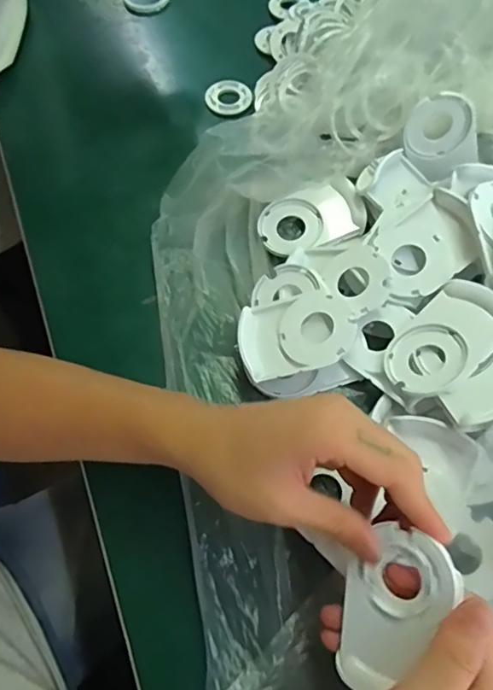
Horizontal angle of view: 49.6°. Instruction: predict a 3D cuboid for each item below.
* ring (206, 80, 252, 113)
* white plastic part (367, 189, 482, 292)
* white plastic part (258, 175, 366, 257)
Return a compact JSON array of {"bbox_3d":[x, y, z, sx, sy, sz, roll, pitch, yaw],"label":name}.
[{"bbox_3d":[-0.017,-0.241,0.516,0.044,0.009,0.044,0,64,0],"label":"ring"},{"bbox_3d":[0.125,-0.071,0.379,0.066,0.015,0.066,-3,76,13],"label":"white plastic part"},{"bbox_3d":[0.052,-0.100,0.431,0.080,0.022,0.058,-19,65,-9],"label":"white plastic part"}]

